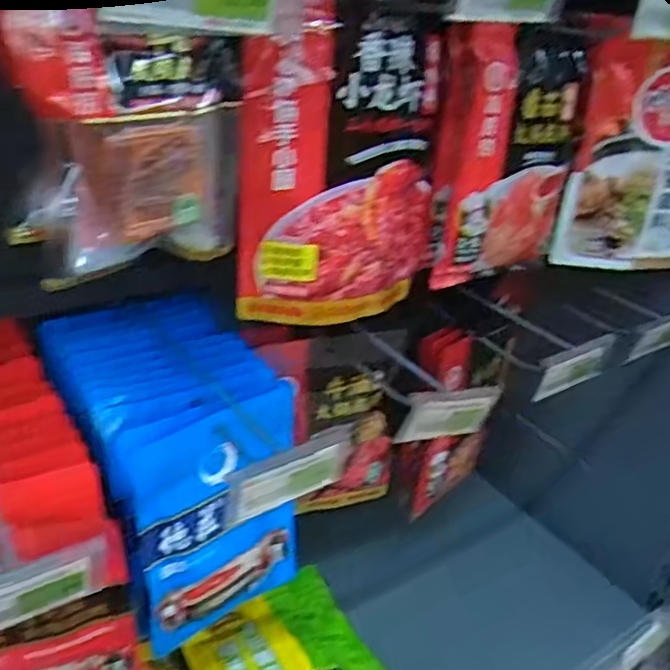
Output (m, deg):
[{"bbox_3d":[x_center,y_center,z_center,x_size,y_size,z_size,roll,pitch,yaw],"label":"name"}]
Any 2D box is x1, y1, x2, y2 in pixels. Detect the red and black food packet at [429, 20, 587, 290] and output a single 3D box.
[{"bbox_3d":[0.167,-0.158,0.627,0.155,0.216,0.032,-10,29,-28],"label":"red and black food packet"}]

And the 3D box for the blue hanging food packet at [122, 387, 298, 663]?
[{"bbox_3d":[-0.094,0.152,0.593,0.149,0.212,0.033,-19,38,-39],"label":"blue hanging food packet"}]

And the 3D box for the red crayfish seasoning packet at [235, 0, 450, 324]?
[{"bbox_3d":[0.013,-0.134,0.557,0.181,0.247,0.027,-8,24,-25],"label":"red crayfish seasoning packet"}]

